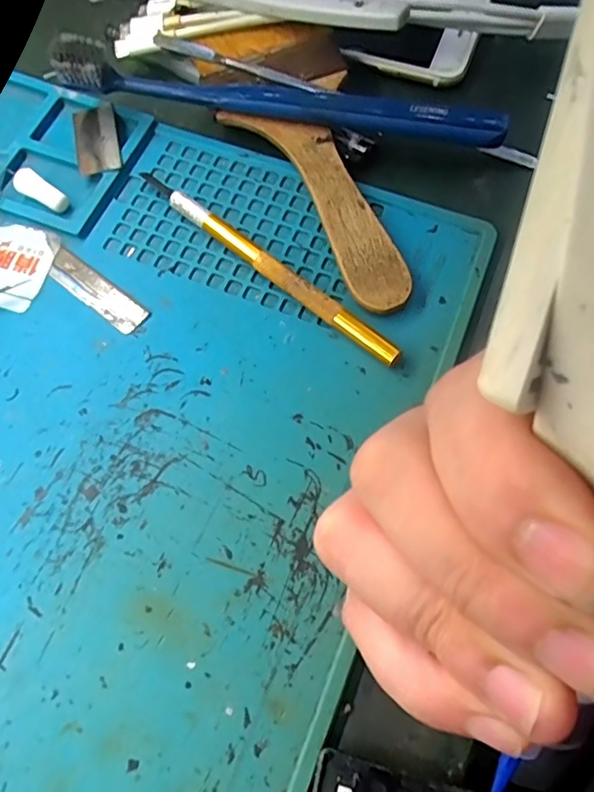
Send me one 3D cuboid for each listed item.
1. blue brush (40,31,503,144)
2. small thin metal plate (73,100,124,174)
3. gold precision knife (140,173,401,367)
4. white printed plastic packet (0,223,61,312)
[{"bbox_3d":[-0.014,-0.126,0.237,0.197,0.024,0.016,16,70,6],"label":"blue brush"},{"bbox_3d":[-0.088,-0.113,0.243,0.018,0.004,0.036,-12,72,-2],"label":"small thin metal plate"},{"bbox_3d":[-0.014,-0.053,0.219,0.132,0.009,0.008,39,74,14],"label":"gold precision knife"},{"bbox_3d":[-0.119,-0.055,0.224,0.036,0.005,0.037,16,73,6],"label":"white printed plastic packet"}]

